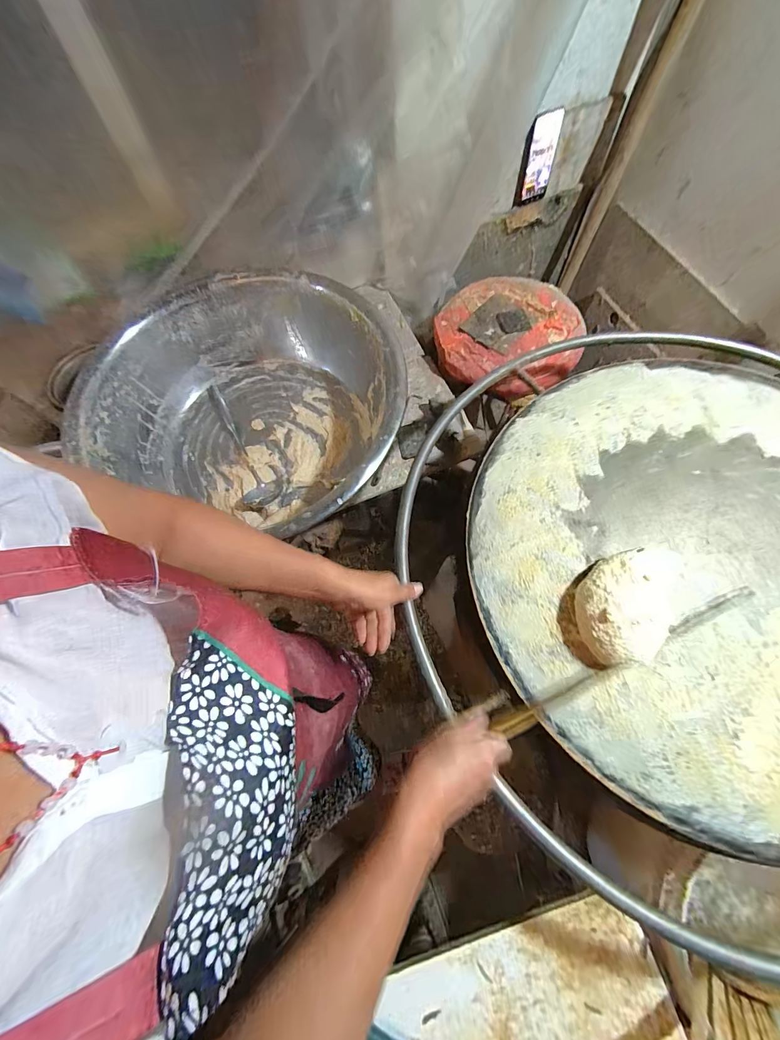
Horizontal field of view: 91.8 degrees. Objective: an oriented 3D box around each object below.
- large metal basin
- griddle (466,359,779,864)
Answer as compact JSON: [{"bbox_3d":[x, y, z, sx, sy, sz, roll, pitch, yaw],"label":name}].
[{"bbox_3d":[-0.259,-0.240,0.773,0.597,0.190,0.505,16,70,8],"label":"large metal basin"},{"bbox_3d":[0.413,0.049,0.489,0.589,0.026,0.600,-1,69,1],"label":"griddle"}]

